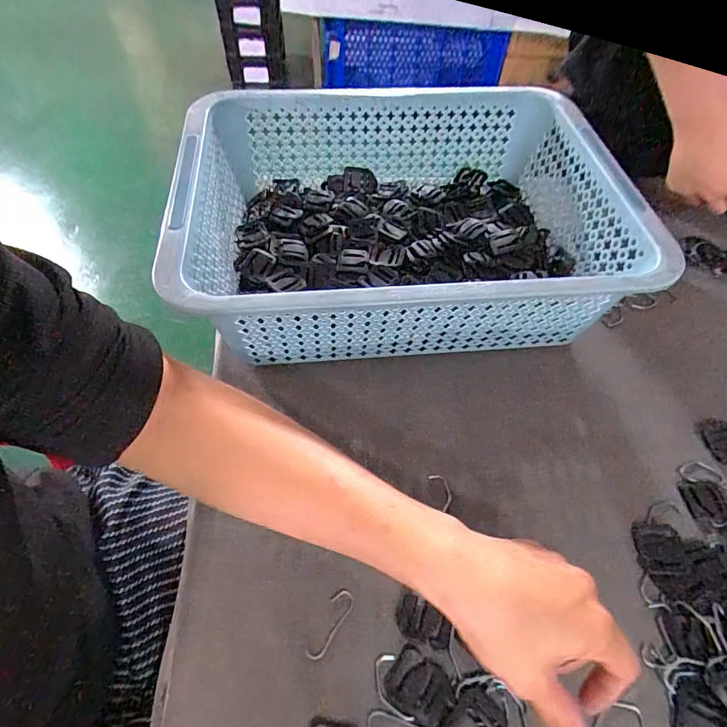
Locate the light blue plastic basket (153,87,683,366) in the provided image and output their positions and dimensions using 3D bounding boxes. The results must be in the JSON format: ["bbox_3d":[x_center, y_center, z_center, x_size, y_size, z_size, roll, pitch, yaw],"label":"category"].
[{"bbox_3d":[0.035,-0.135,0.432,0.376,0.121,0.289,-5,57,-5],"label":"light blue plastic basket"}]

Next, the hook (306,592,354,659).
[{"bbox_3d":[-0.023,0.173,0.292,0.014,0.004,0.045,30,61,17],"label":"hook"}]

